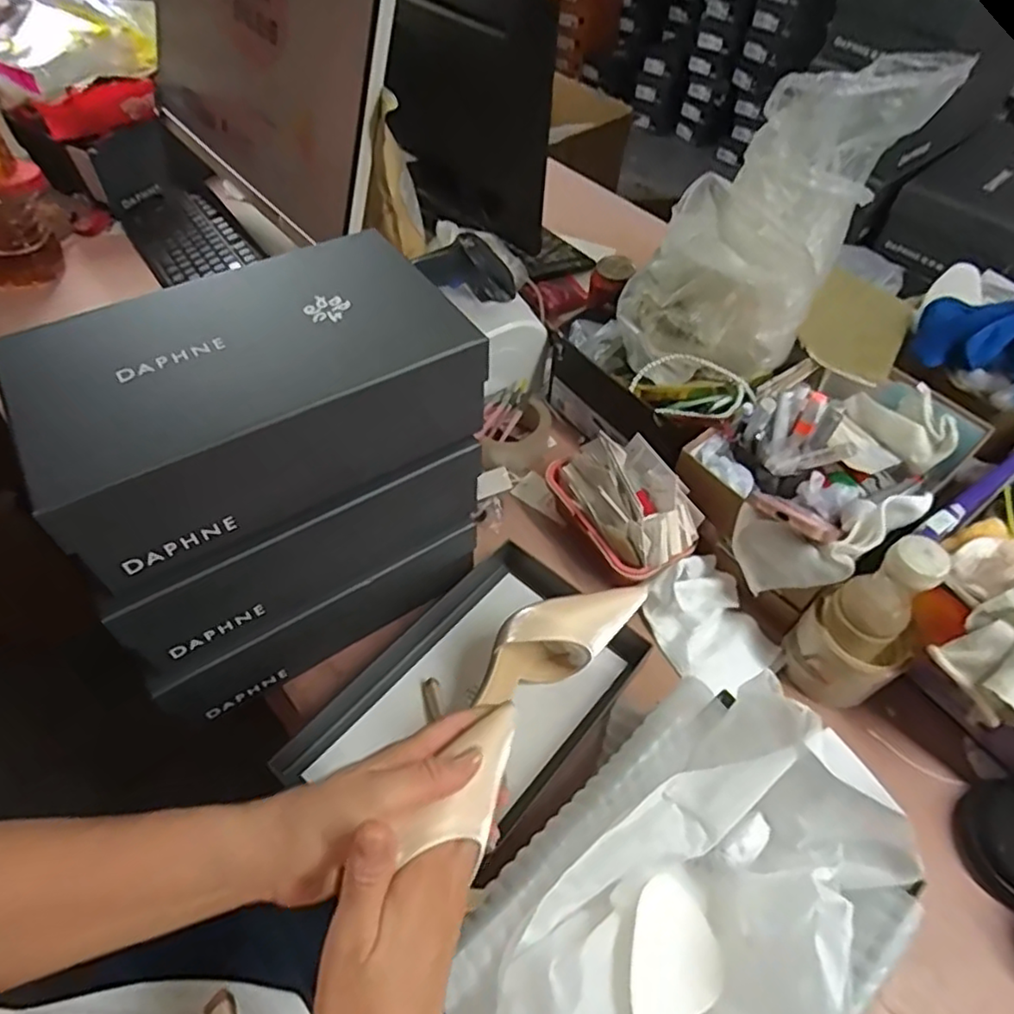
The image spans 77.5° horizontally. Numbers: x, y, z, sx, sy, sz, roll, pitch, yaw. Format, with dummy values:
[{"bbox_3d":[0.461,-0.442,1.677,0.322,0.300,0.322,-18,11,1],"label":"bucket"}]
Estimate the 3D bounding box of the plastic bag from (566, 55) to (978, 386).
[{"bbox_3d":[0.273,-0.296,0.658,0.409,0.149,0.171,-45,56,21],"label":"plastic bag"}]

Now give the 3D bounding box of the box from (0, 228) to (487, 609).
[{"bbox_3d":[-0.185,-0.087,0.473,0.303,0.107,0.166,-29,60,-21],"label":"box"}]

